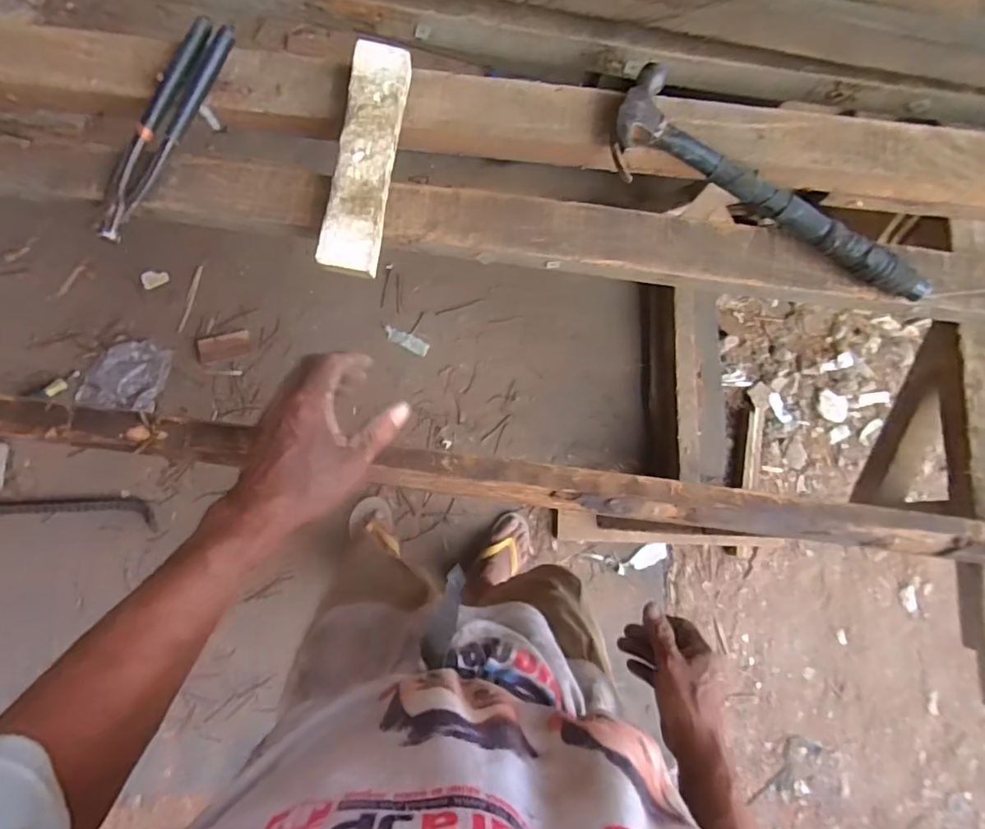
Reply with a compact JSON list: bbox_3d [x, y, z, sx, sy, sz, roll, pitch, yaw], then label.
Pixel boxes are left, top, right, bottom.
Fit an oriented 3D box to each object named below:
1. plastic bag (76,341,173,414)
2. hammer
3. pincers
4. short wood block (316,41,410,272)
[{"bbox_3d":[-0.827,-0.089,1.247,0.176,0.028,0.154,7,84,-5],"label":"plastic bag"},{"bbox_3d":[0.270,-0.217,0.525,0.326,0.034,0.101,21,83,-4],"label":"hammer"},{"bbox_3d":[-0.293,-0.253,0.492,0.036,0.017,0.212,26,83,-3],"label":"pincers"},{"bbox_3d":[-0.111,-0.221,0.488,0.049,0.026,0.197,9,84,-5],"label":"short wood block"}]

